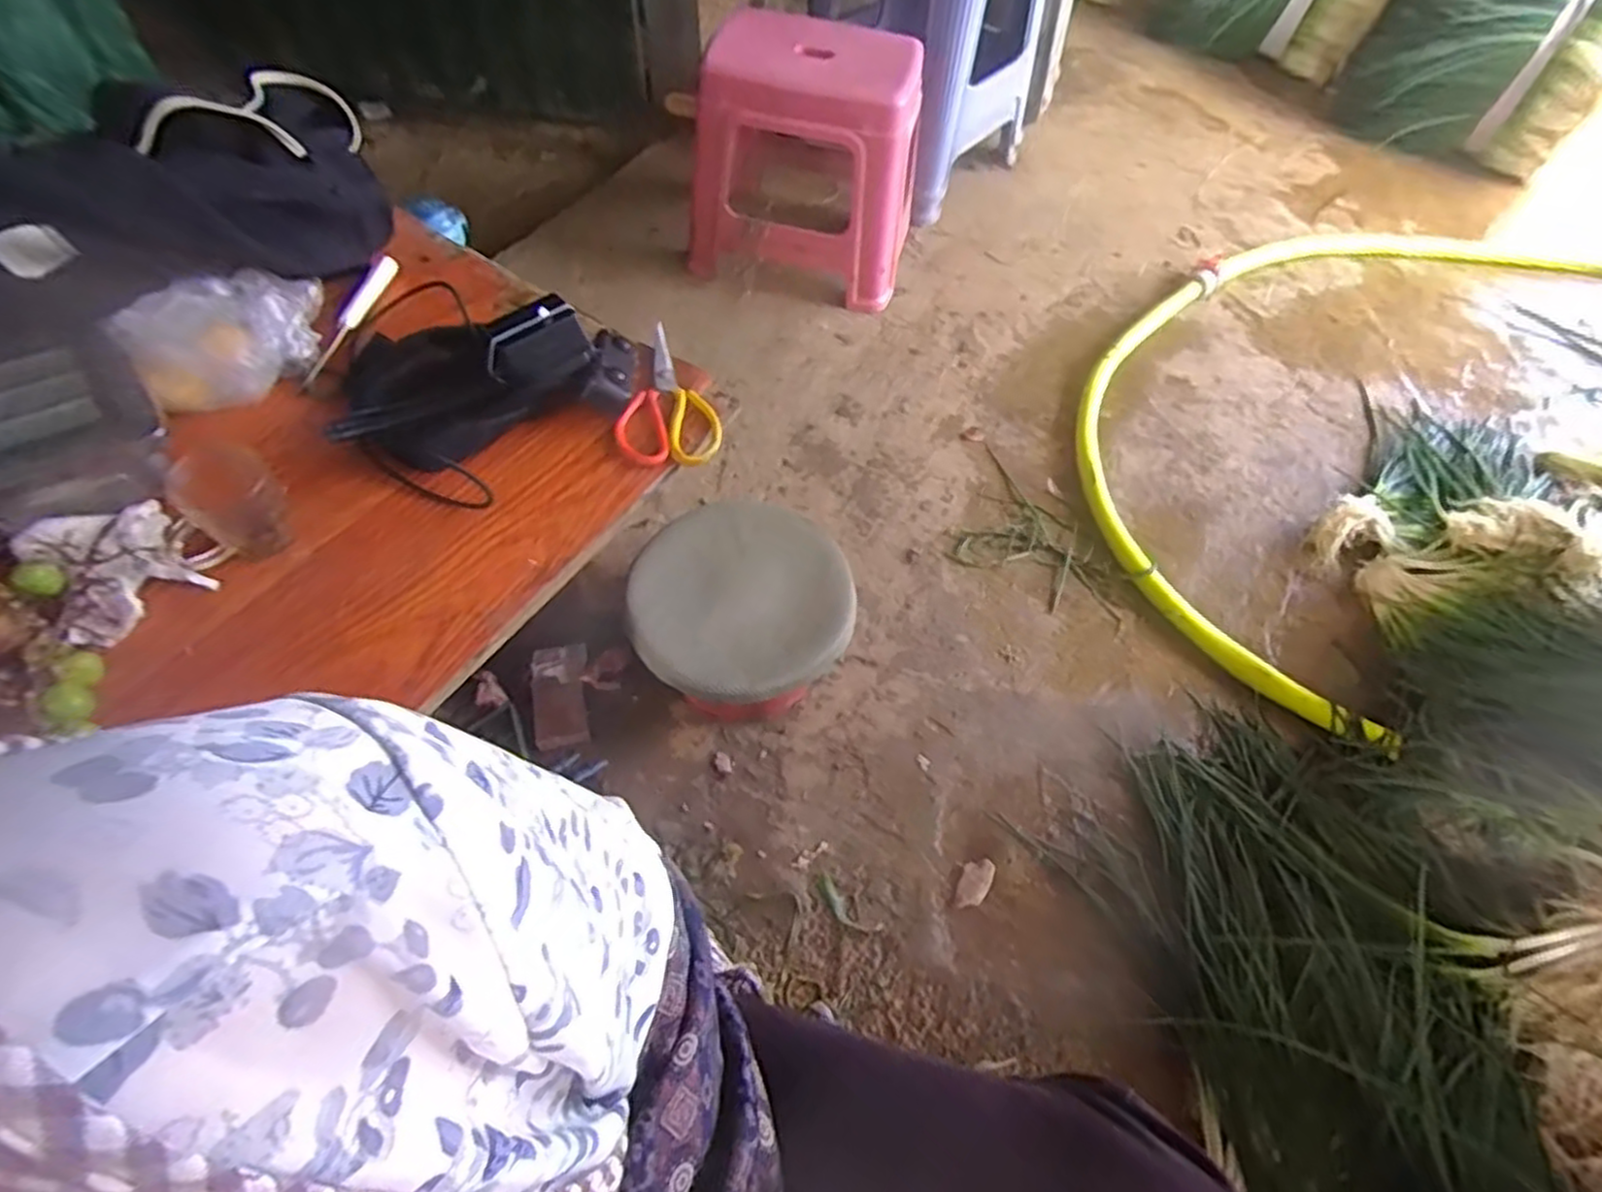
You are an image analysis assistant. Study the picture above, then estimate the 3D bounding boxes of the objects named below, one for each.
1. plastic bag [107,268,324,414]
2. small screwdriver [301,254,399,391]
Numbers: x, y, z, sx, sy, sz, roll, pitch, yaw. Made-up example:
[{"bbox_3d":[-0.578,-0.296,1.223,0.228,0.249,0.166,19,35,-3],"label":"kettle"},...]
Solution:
[{"bbox_3d":[-0.504,-0.239,0.655,0.091,0.081,0.165,37,62,20],"label":"plastic bag"},{"bbox_3d":[-0.458,-0.281,0.742,0.017,0.023,0.191,9,56,3],"label":"small screwdriver"}]

